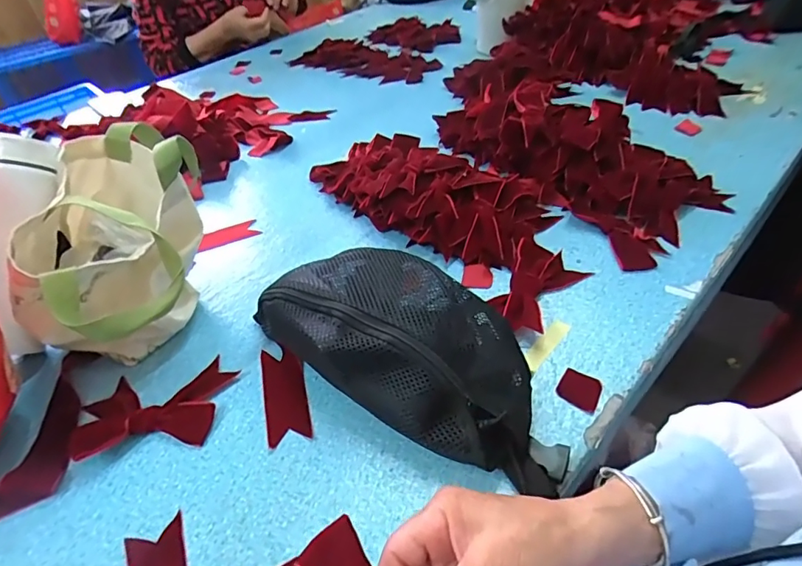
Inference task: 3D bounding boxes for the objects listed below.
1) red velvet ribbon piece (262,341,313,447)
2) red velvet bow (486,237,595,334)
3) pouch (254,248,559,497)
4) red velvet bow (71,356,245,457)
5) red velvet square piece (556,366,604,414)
[{"bbox_3d":[-0.108,0.101,0.457,0.038,0.006,0.104,-14,42,-8],"label":"red velvet ribbon piece"},{"bbox_3d":[0.138,0.001,0.512,0.076,0.023,0.127,26,51,32],"label":"red velvet bow"},{"bbox_3d":[0.003,0.053,0.431,0.155,0.085,0.248,-36,48,-28],"label":"pouch"},{"bbox_3d":[-0.230,0.114,0.454,0.134,0.017,0.088,-9,41,-1],"label":"red velvet bow"},{"bbox_3d":[0.156,0.091,0.424,0.035,0.004,0.036,22,49,30],"label":"red velvet square piece"}]

